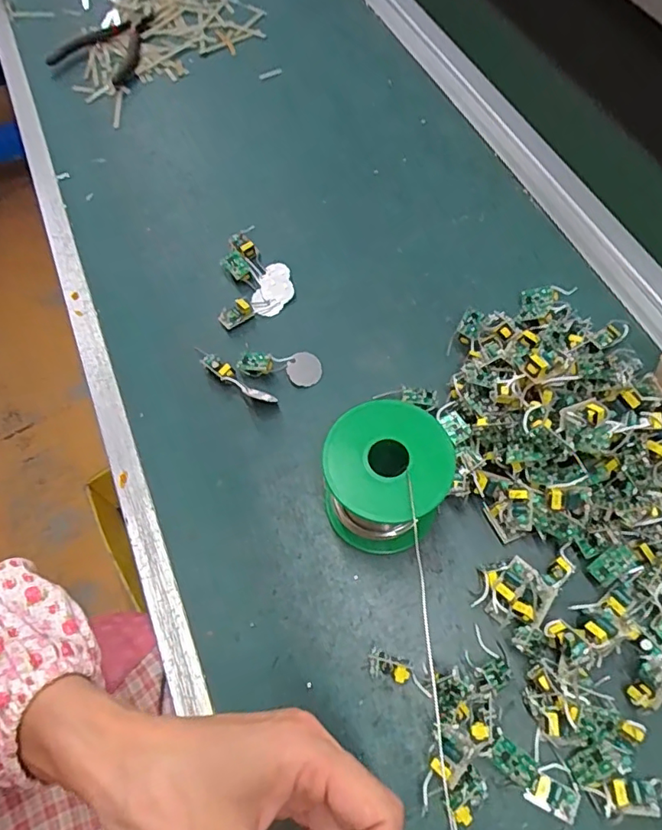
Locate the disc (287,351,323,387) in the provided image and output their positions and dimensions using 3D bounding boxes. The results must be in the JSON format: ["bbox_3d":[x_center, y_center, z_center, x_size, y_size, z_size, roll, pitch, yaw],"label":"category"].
[{"bbox_3d":[-0.019,-0.033,0.392,0.025,0.004,0.024,1,85,-14],"label":"disc"}]

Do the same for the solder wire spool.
[{"bbox_3d":[0.032,0.038,0.319,0.067,0.071,0.068,-1,63,3],"label":"solder wire spool"}]

